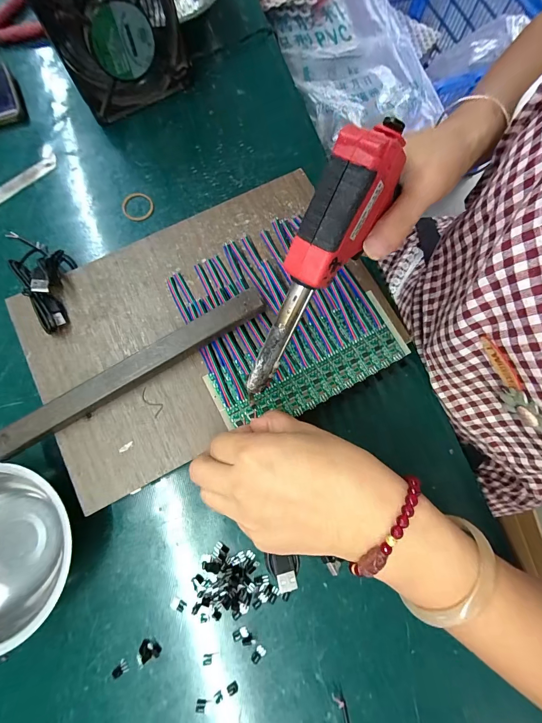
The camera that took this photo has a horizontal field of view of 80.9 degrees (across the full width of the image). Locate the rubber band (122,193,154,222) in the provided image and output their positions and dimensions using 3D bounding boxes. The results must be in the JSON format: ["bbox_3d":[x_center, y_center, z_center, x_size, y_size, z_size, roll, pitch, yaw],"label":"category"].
[{"bbox_3d":[-0.142,-0.166,0.337,0.032,0.004,0.033,-22,78,-5],"label":"rubber band"}]

